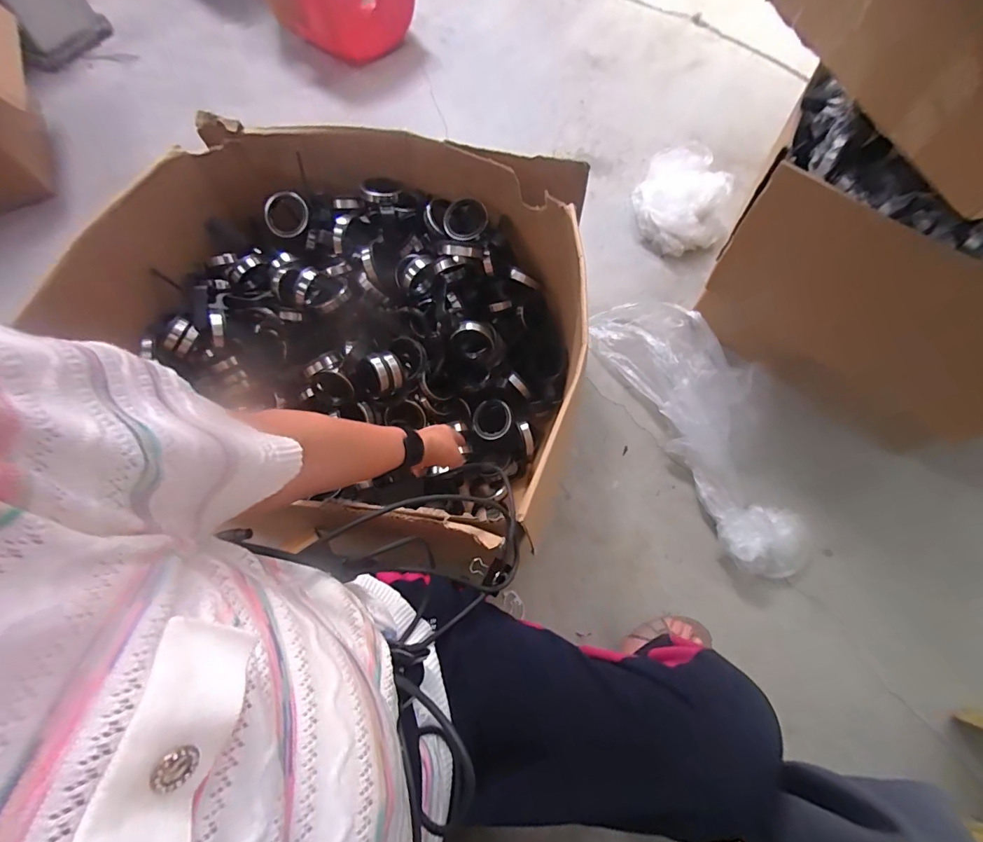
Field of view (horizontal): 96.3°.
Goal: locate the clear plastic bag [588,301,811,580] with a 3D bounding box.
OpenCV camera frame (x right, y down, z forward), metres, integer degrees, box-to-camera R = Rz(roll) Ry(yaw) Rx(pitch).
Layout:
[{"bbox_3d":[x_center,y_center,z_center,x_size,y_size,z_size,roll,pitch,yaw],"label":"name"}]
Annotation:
[{"bbox_3d":[0.389,-0.010,0.805,0.196,0.093,0.574,-23,68,-7],"label":"clear plastic bag"}]

